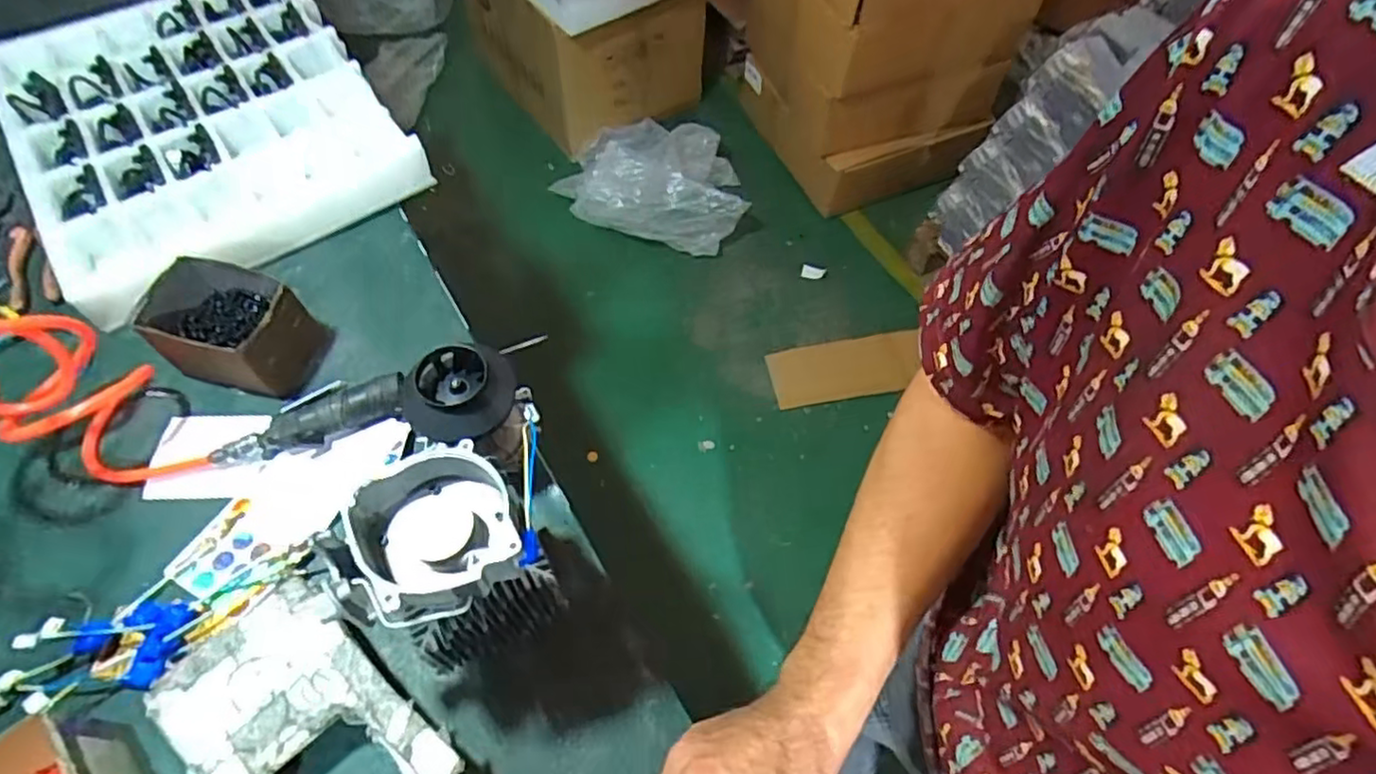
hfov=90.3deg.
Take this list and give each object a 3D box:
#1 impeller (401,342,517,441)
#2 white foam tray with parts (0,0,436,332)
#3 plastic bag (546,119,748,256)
[{"bbox_3d":[-0.220,0.004,0.657,0.102,0.044,0.082,-17,62,-11],"label":"impeller"},{"bbox_3d":[-0.631,-0.352,0.892,0.410,0.097,0.485,-31,66,-18],"label":"white foam tray with parts"},{"bbox_3d":[-0.107,-0.573,1.866,0.497,0.210,0.443,1,60,-1],"label":"plastic bag"}]

